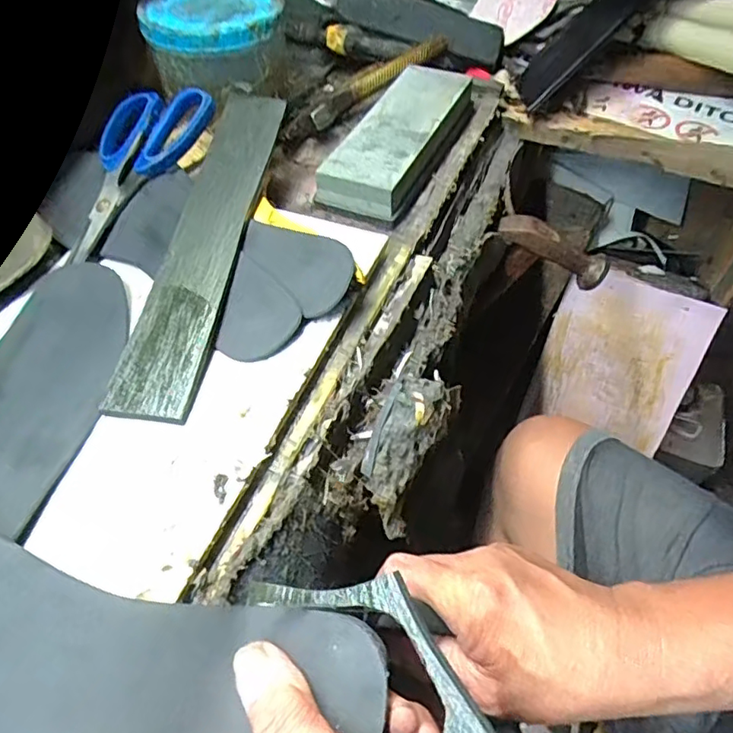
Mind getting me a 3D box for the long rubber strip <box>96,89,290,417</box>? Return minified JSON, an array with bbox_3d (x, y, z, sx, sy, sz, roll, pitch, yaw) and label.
[{"bbox_3d":[-0.099,-0.086,0.363,0.044,0.007,0.262,7,60,3],"label":"long rubber strip"}]

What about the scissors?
[{"bbox_3d":[-0.172,-0.137,0.398,0.068,0.016,0.151,20,72,14],"label":"scissors"}]

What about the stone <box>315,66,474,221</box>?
[{"bbox_3d":[0.030,-0.185,0.456,0.064,0.030,0.178,22,56,14],"label":"stone"}]

